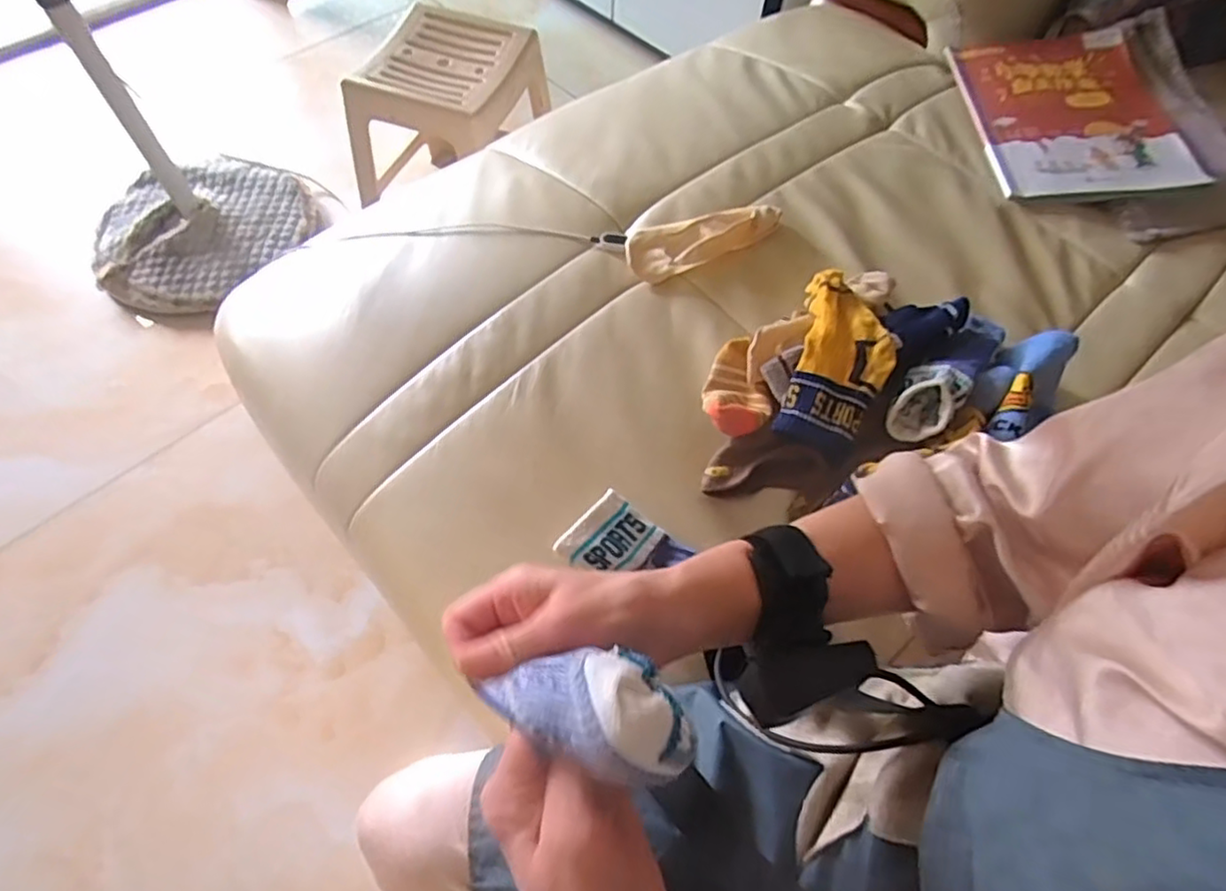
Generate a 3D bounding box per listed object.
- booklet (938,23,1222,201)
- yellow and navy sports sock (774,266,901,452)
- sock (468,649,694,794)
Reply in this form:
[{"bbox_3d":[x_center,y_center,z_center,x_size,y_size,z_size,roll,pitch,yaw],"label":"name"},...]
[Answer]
[{"bbox_3d":[0.544,-0.392,0.773,0.219,0.019,0.276,-4,66,3],"label":"booklet"},{"bbox_3d":[0.190,-0.074,0.543,0.074,0.027,0.164,16,61,7],"label":"yellow and navy sports sock"},{"bbox_3d":[-0.014,0.103,0.269,0.096,0.032,0.042,6,60,29],"label":"sock"}]

